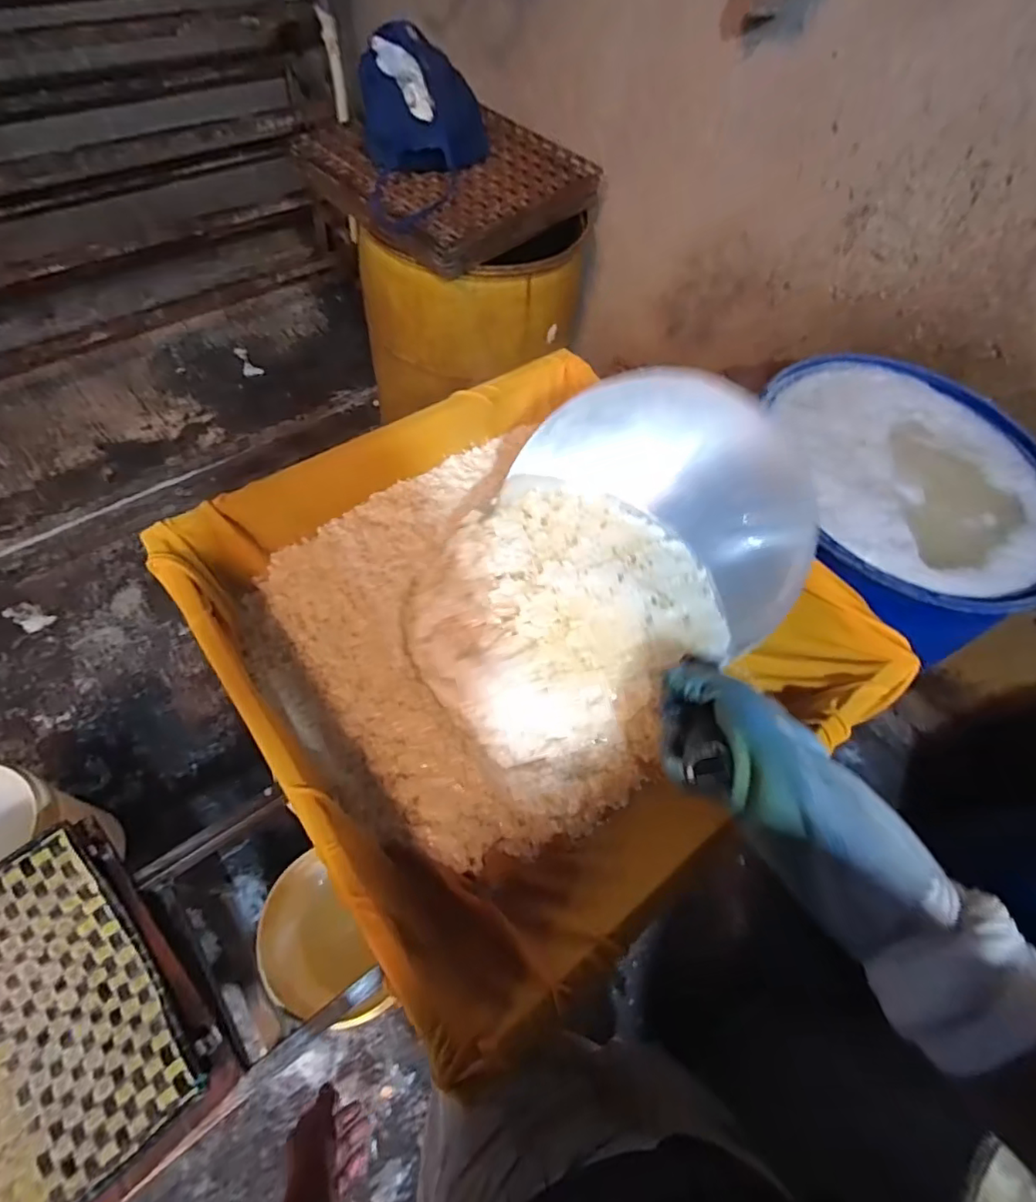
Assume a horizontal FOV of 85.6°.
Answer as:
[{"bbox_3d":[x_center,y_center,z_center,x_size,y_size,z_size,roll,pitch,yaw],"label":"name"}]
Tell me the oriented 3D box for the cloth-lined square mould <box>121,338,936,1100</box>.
[{"bbox_3d":[0.007,0.020,0.586,0.527,0.095,0.531,-32,67,-21],"label":"cloth-lined square mould"}]

